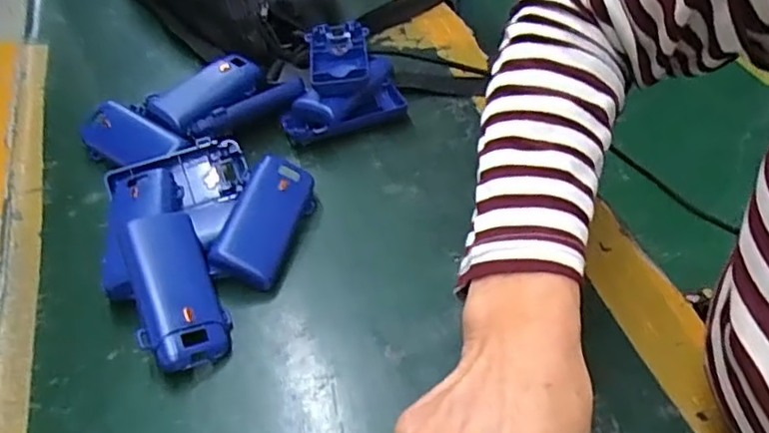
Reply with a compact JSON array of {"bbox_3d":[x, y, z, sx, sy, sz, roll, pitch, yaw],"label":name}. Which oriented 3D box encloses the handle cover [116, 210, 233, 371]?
[{"bbox_3d":[-0.124,0.041,0.359,0.044,0.030,0.093,-19,71,-13],"label":"handle cover"}]

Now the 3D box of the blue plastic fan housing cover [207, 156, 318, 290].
[{"bbox_3d":[-0.077,0.003,0.400,0.045,0.022,0.090,37,51,-20],"label":"blue plastic fan housing cover"}]

